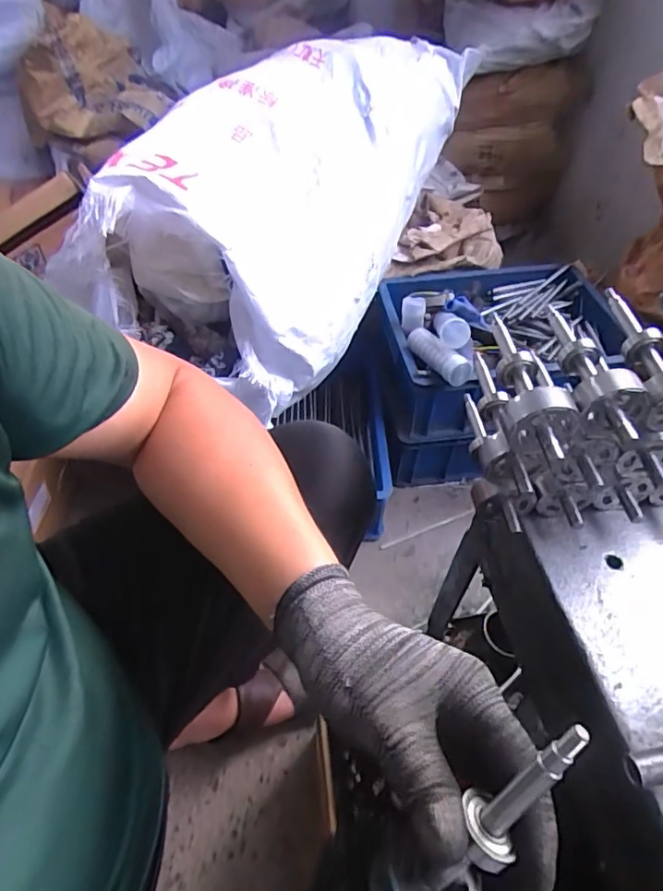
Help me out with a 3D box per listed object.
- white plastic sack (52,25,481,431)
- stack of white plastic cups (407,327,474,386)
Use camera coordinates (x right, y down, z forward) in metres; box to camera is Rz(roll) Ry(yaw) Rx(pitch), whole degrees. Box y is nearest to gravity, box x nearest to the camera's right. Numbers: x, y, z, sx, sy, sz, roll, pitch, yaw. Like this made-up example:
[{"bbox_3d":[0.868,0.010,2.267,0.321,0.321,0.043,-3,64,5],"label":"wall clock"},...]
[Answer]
[{"bbox_3d":[-0.032,-0.403,0.857,0.307,0.285,0.729,27,55,19],"label":"white plastic sack"},{"bbox_3d":[0.166,-0.145,0.834,0.042,0.047,0.128,-27,56,-21],"label":"stack of white plastic cups"}]

